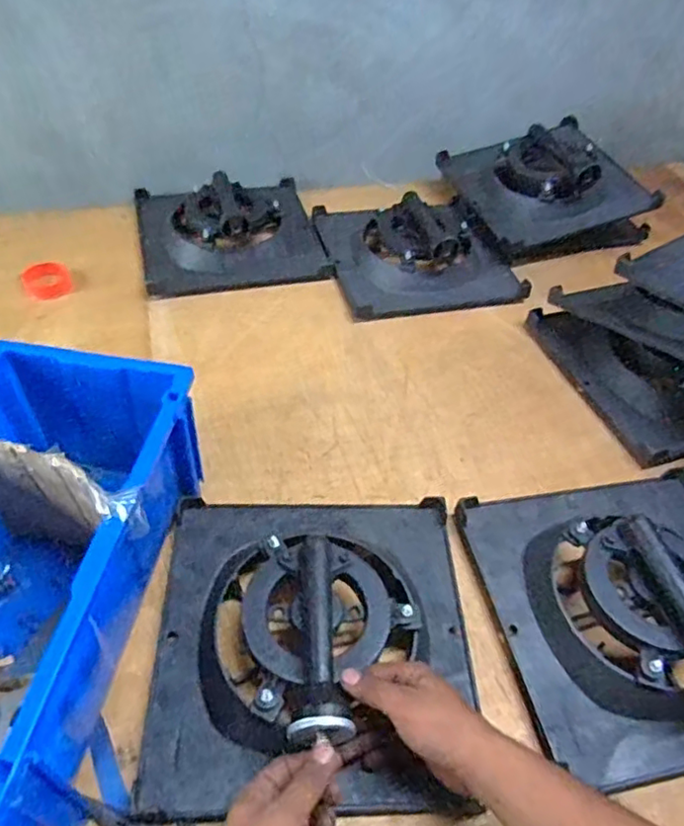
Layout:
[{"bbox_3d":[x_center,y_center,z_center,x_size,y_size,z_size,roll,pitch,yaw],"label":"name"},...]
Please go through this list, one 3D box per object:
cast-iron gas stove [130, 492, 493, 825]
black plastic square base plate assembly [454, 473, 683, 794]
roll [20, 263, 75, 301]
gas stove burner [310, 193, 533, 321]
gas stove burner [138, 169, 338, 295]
[{"bbox_3d":[-0.023,0.187,0.563,0.290,0.094,0.290,2,47,-4],"label":"cast-iron gas stove"},{"bbox_3d":[0.316,0.182,0.629,0.307,0.100,0.303,-6,49,-12],"label":"black plastic square base plate assembly"},{"bbox_3d":[-0.460,-0.207,0.961,0.069,0.021,0.074,3,47,-3],"label":"roll"},{"bbox_3d":[0.131,-0.292,1.048,0.309,0.093,0.285,-6,49,-12],"label":"gas stove burner"},{"bbox_3d":[-0.195,-0.338,1.056,0.299,0.106,0.277,-10,49,-15],"label":"gas stove burner"}]

